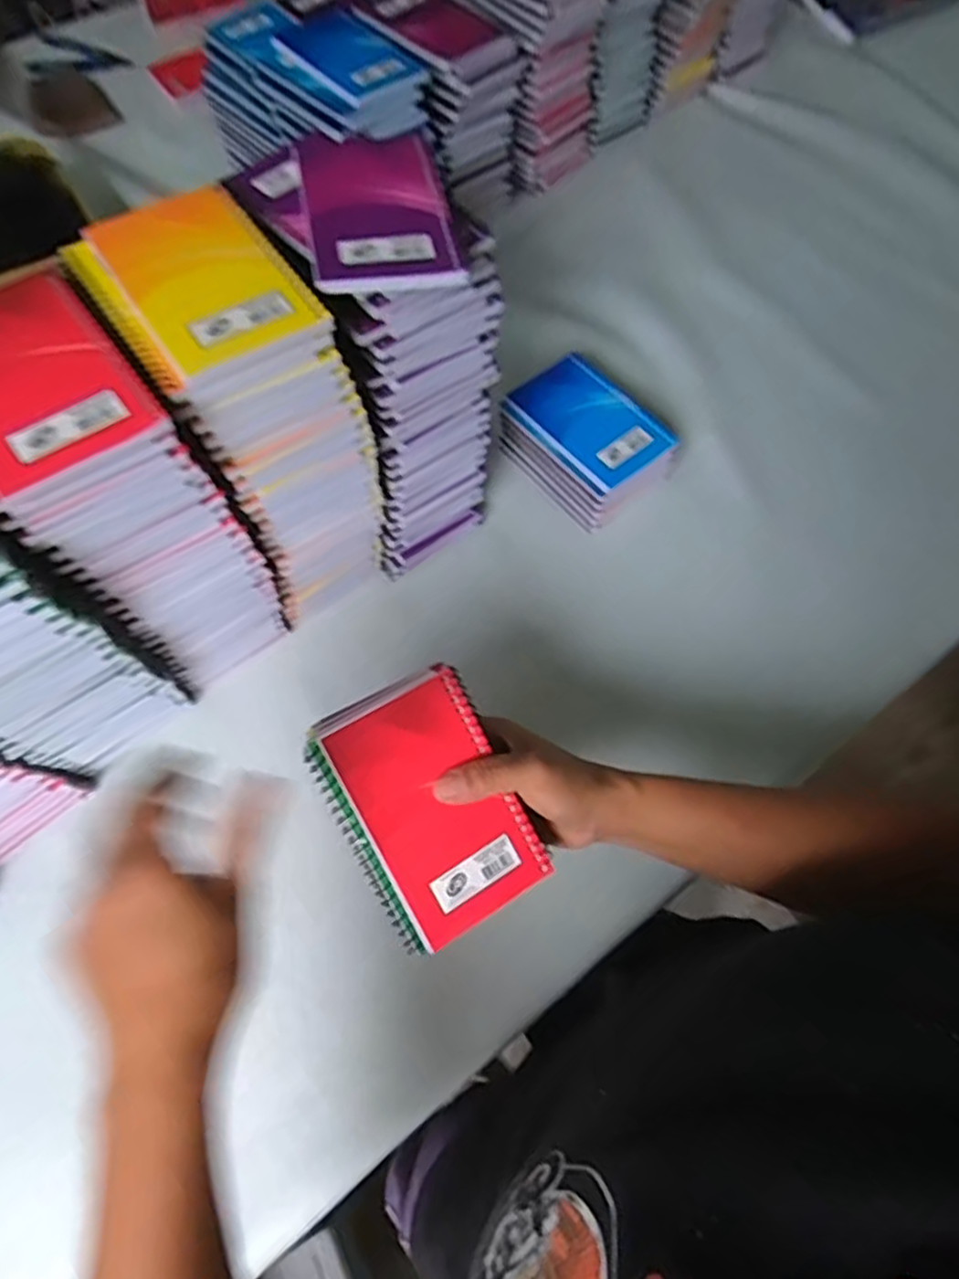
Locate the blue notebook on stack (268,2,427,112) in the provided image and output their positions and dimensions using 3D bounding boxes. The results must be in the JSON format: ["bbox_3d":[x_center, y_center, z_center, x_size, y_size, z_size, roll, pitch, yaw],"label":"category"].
[{"bbox_3d":[-0.121,-0.535,0.646,0.090,0.015,0.122,-40,74,-17],"label":"blue notebook on stack"}]

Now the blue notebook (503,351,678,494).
[{"bbox_3d":[0.094,-0.189,0.609,0.085,0.010,0.126,-37,73,-16],"label":"blue notebook"}]

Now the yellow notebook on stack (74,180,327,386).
[{"bbox_3d":[-0.144,-0.191,0.376,0.082,0.010,0.124,-31,69,-15],"label":"yellow notebook on stack"}]

